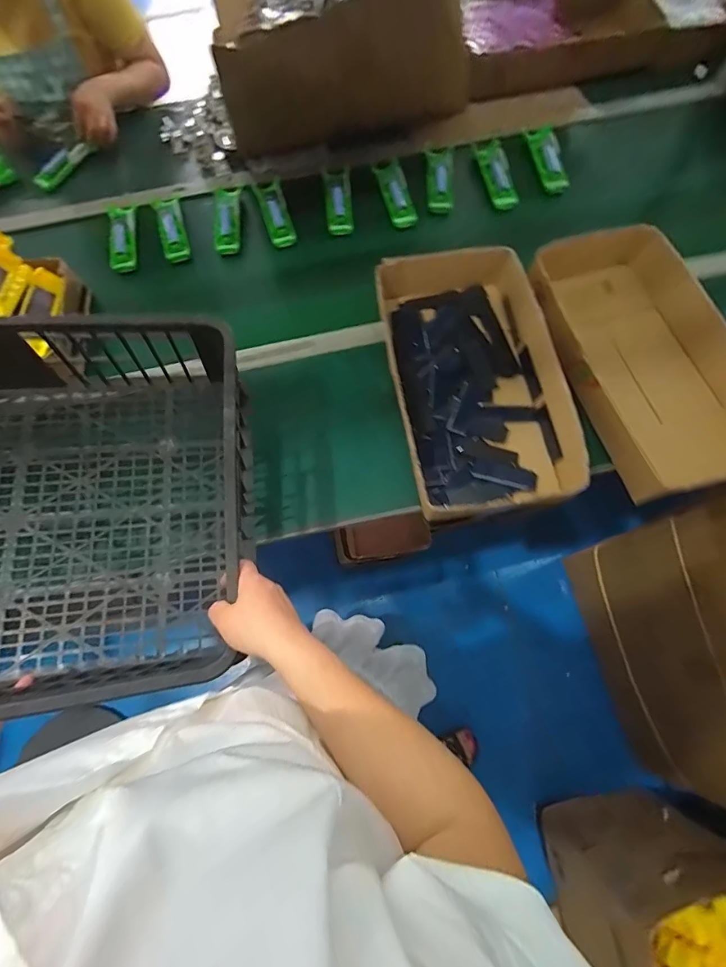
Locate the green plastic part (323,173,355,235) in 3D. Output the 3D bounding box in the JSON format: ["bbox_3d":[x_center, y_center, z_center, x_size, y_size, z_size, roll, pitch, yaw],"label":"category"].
[{"bbox_3d":[-0.048,-0.548,0.812,0.050,0.024,0.150,-5,70,0],"label":"green plastic part"}]

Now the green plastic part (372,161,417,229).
[{"bbox_3d":[0.060,-0.566,0.819,0.050,0.028,0.151,-15,70,-3],"label":"green plastic part"}]

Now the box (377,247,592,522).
[{"bbox_3d":[0.161,-0.156,0.639,0.236,0.080,0.421,-7,70,-1],"label":"box"}]

